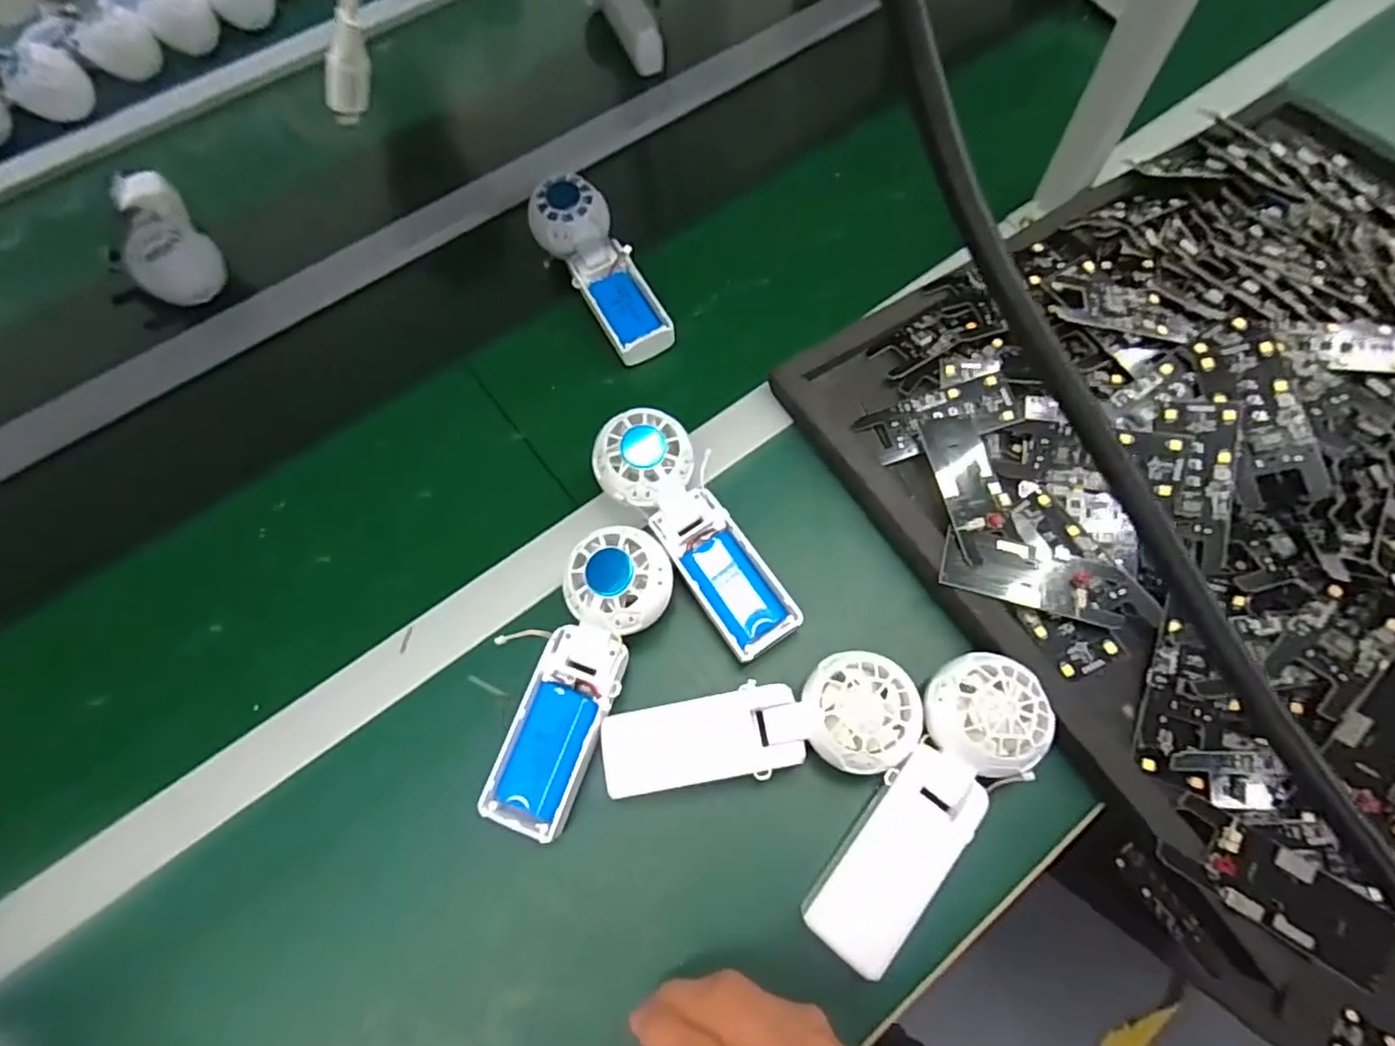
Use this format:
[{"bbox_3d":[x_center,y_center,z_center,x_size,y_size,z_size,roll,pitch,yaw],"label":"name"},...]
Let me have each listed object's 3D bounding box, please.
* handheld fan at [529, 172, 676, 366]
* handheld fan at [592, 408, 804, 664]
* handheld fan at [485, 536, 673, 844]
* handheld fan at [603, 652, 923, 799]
[{"bbox_3d":[-0.079,-0.202,0.507,0.061,0.058,0.160,-24,68,-8],"label":"handheld fan"},{"bbox_3d":[-0.001,0.003,0.394,0.057,0.027,0.167,-34,85,-12],"label":"handheld fan"},{"bbox_3d":[-0.070,0.085,0.361,0.059,0.026,0.169,21,82,11],"label":"handheld fan"},{"bbox_3d":[0.034,0.118,0.352,0.169,0.056,0.057,-11,67,-3],"label":"handheld fan"}]

